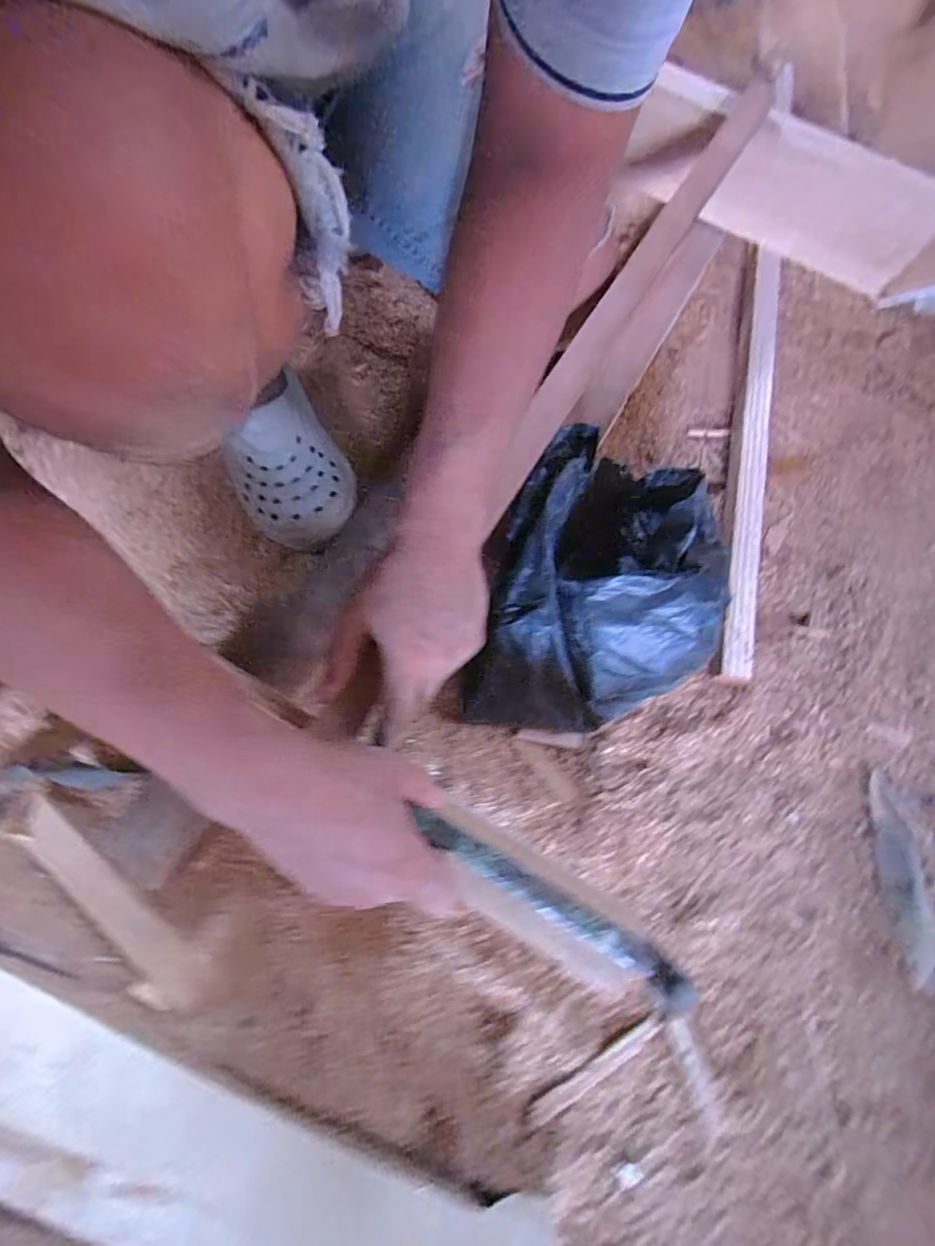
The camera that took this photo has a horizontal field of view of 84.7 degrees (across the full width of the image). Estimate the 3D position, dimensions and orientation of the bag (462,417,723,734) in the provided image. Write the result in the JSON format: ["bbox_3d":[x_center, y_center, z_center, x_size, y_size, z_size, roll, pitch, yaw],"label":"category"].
[{"bbox_3d":[0.130,-0.040,0.492,0.192,0.124,0.306,16,76,2],"label":"bag"}]

